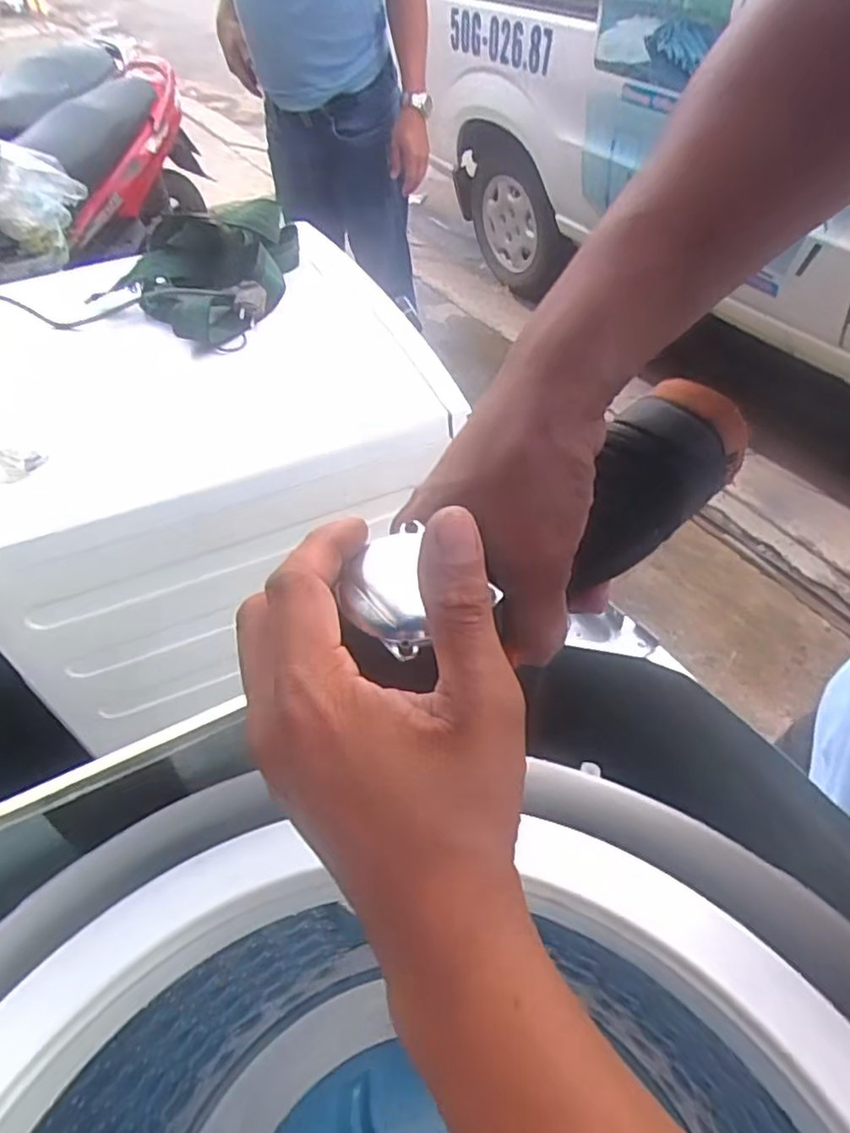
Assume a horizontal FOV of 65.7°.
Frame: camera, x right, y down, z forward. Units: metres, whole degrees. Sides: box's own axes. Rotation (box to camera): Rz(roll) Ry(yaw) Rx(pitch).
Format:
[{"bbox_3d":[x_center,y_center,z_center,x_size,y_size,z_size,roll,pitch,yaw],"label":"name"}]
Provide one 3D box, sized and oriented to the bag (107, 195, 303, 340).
[{"bbox_3d":[-0.252,-0.396,0.856,0.249,0.086,0.206,-37,54,-25],"label":"bag"}]

